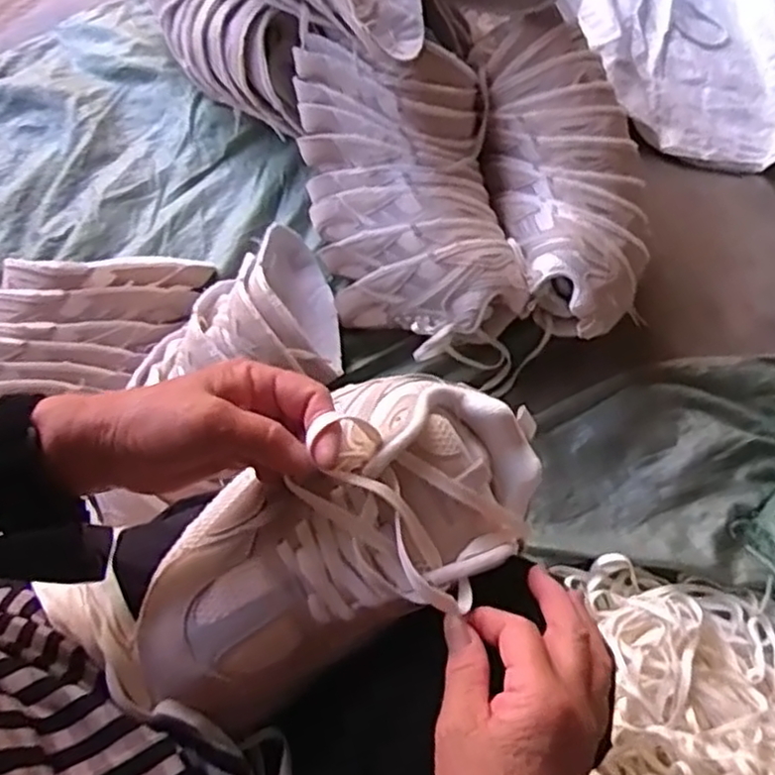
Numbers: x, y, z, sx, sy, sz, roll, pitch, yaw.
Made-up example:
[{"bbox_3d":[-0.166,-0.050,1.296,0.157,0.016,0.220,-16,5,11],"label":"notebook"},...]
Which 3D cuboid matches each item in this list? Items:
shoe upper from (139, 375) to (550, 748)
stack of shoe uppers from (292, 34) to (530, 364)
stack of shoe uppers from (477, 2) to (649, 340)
[{"bbox_3d":[-0.027,0.083,0.413,0.236,0.080,0.127,-36,72,-5],"label":"shoe upper"},{"bbox_3d":[0.020,-0.233,0.862,0.222,0.154,0.360,-9,68,-3],"label":"stack of shoe uppers"},{"bbox_3d":[0.210,-0.248,0.860,0.158,0.105,0.381,-9,80,-3],"label":"stack of shoe uppers"}]

